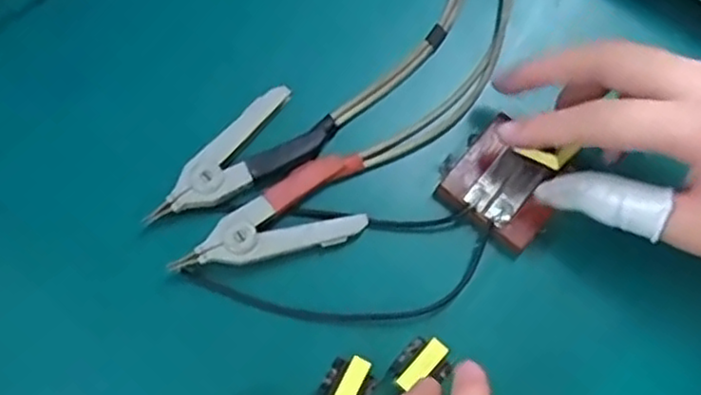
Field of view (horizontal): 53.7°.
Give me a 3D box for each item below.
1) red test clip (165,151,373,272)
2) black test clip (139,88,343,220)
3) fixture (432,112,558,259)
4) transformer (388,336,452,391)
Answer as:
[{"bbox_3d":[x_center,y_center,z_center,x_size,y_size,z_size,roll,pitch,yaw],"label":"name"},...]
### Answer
[{"bbox_3d":[-0.030,0.015,0.312,0.093,0.017,0.038,-35,80,-11],"label":"red test clip"},{"bbox_3d":[-0.048,-0.014,0.316,0.087,0.012,0.035,-44,82,-13],"label":"black test clip"},{"bbox_3d":[0.072,-0.004,0.323,0.048,0.018,0.045,40,76,10],"label":"fixture"},{"bbox_3d":[0.030,0.070,0.290,0.019,0.015,0.024,42,77,11],"label":"transformer"}]

